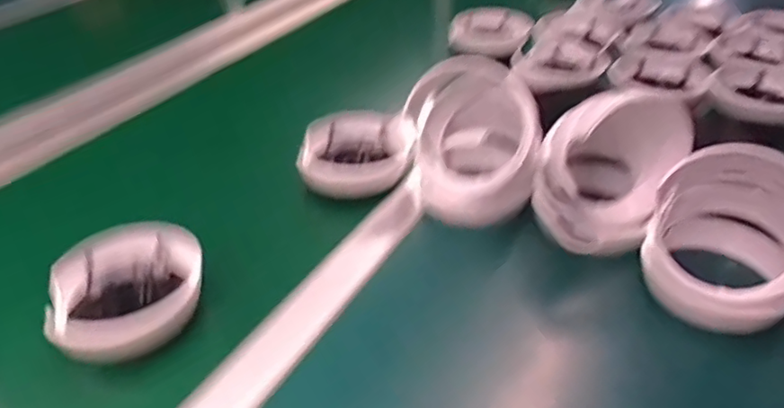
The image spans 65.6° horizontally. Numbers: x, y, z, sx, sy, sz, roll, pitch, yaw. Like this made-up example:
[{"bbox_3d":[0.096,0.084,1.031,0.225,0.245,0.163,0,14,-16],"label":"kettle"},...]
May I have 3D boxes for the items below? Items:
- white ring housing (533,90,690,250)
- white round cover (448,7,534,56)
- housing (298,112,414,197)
[{"bbox_3d":[0.190,-0.035,0.531,0.110,0.112,0.110,27,43,34],"label":"white ring housing"},{"bbox_3d":[0.147,-0.258,0.910,0.123,0.035,0.108,3,35,6],"label":"white round cover"},{"bbox_3d":[-0.041,-0.059,0.655,0.113,0.057,0.113,-1,35,1],"label":"housing"}]

